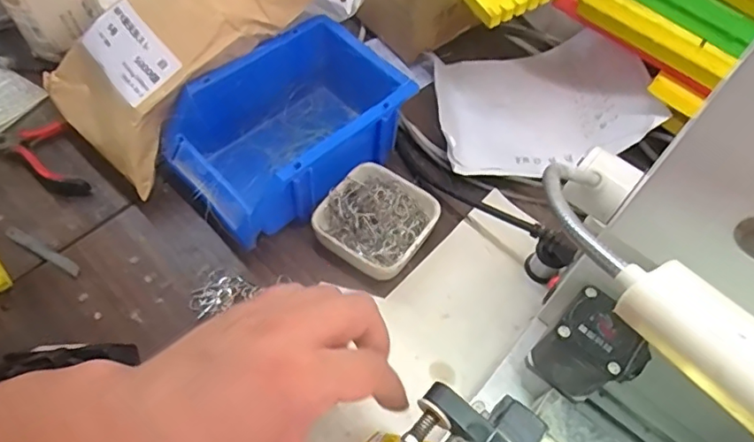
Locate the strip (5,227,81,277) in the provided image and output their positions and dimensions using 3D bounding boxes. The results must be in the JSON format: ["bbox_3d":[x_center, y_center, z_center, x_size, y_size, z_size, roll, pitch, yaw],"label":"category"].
[{"bbox_3d":[-0.264,0.024,0.438,0.075,0.007,0.009,26,62,14],"label":"strip"}]

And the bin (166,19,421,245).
[{"bbox_3d":[-0.072,-0.075,0.460,0.180,0.078,0.123,-38,67,-20],"label":"bin"}]

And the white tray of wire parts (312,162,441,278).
[{"bbox_3d":[0.000,0.000,0.446,0.080,0.029,0.087,33,64,17],"label":"white tray of wire parts"}]

